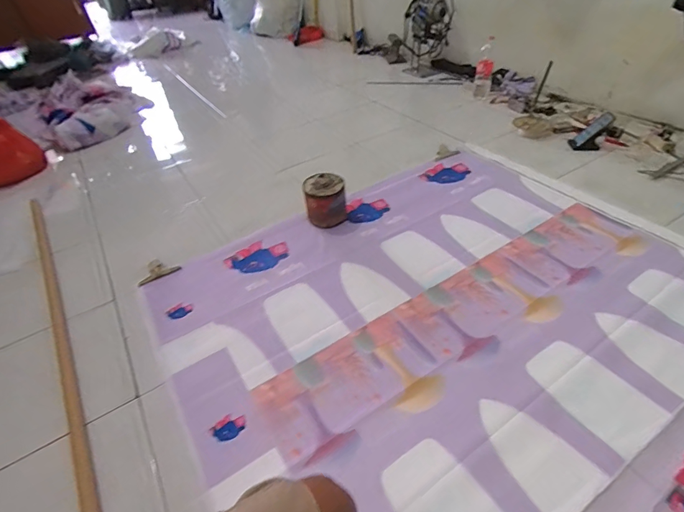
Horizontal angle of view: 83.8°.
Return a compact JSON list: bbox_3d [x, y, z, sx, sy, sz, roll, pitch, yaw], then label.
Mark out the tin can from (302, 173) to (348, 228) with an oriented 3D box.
[{"bbox_3d":[-0.058,-0.205,1.415,0.149,0.165,0.136,-3,41,3],"label":"tin can"}]

